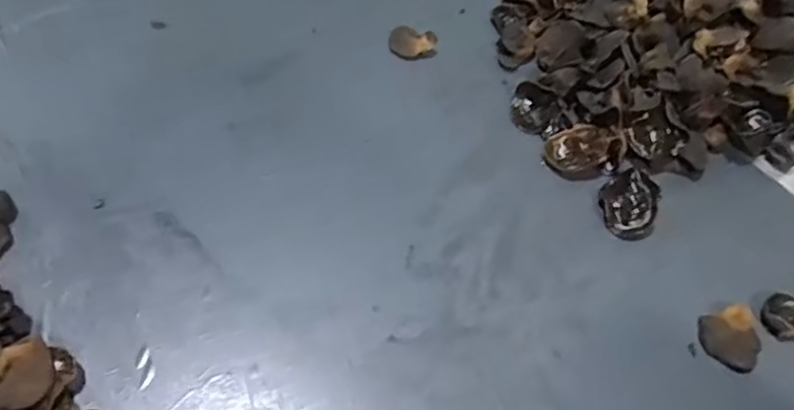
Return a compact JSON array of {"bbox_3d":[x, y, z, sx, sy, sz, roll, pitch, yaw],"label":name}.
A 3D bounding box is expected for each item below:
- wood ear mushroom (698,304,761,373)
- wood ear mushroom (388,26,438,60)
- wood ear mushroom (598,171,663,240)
[{"bbox_3d":[0.217,0.087,0.429,0.035,0.016,0.039,-8,56,-11],"label":"wood ear mushroom"},{"bbox_3d":[0.014,-0.139,0.563,0.040,0.017,0.032,6,55,-1],"label":"wood ear mushroom"},{"bbox_3d":[0.167,-0.002,0.476,0.040,0.016,0.048,13,55,4],"label":"wood ear mushroom"}]

